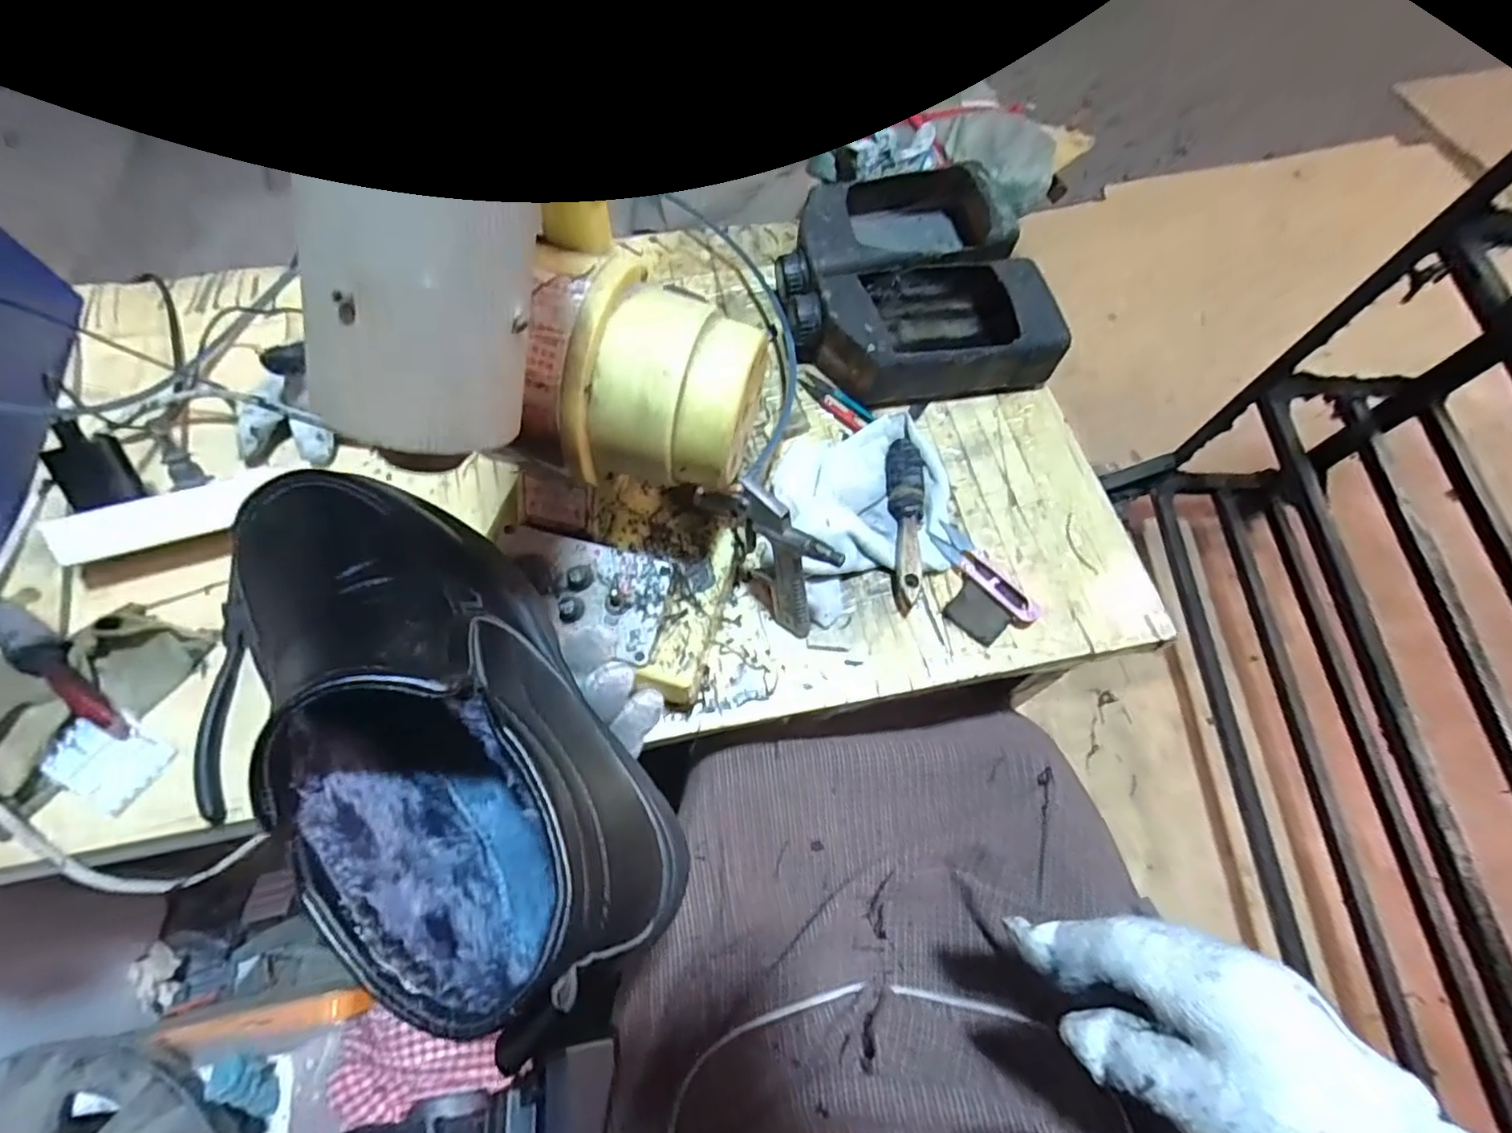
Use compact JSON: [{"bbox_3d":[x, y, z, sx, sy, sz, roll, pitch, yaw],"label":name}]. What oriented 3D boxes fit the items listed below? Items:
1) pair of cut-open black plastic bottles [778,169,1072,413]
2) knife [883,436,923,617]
[{"bbox_3d":[0.135,-0.270,0.599,0.224,0.066,0.250,-10,67,-7],"label":"pair of cut-open black plastic bottles"},{"bbox_3d":[0.117,-0.037,0.508,0.028,0.025,0.146,6,66,0],"label":"knife"}]

